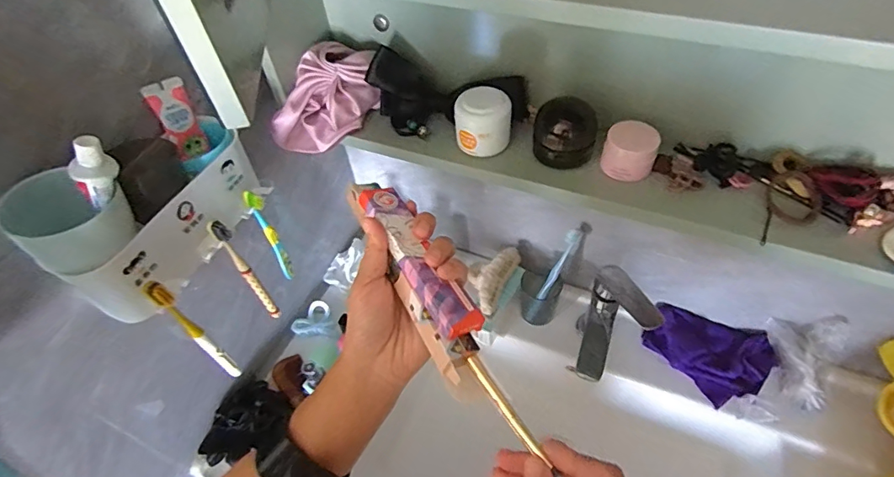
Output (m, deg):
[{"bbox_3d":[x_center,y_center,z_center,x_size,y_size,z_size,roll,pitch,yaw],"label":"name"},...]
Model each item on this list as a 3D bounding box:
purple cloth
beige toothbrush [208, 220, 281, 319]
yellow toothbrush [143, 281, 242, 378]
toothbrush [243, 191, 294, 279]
[{"bbox_3d":[0.379,0.157,0.690,0.106,0.042,0.154,-35,56,-21],"label":"purple cloth"},{"bbox_3d":[-0.215,0.039,0.516,0.016,0.173,0.012,-31,55,-19],"label":"beige toothbrush"},{"bbox_3d":[-0.250,0.094,0.476,0.021,0.173,0.014,30,60,26],"label":"yellow toothbrush"},{"bbox_3d":[-0.196,0.001,0.538,0.019,0.147,0.014,-29,54,-17],"label":"toothbrush"}]

